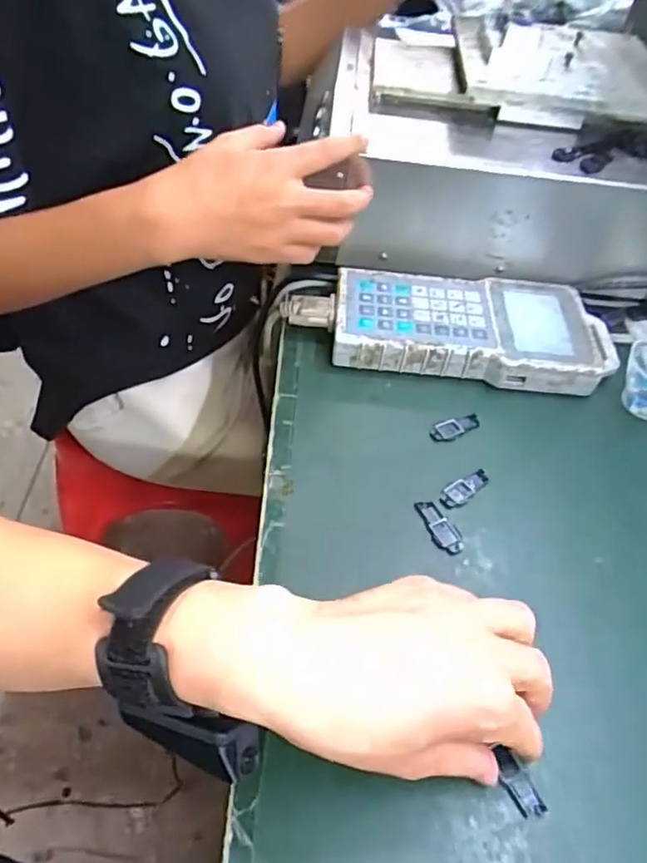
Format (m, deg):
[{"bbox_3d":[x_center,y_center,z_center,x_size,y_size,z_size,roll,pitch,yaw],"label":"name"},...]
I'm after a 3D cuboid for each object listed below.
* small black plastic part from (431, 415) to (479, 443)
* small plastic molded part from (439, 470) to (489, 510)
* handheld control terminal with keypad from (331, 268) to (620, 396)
[{"bbox_3d":[0.096,-0.002,0.454,0.040,0.004,0.015,-22,52,-23],"label":"small black plastic part"},{"bbox_3d":[0.094,0.038,0.417,0.043,0.006,0.015,-34,57,-31],"label":"small plastic molded part"},{"bbox_3d":[0.122,-0.080,0.506,0.225,0.038,0.103,3,46,-2],"label":"handheld control terminal with keypad"}]

